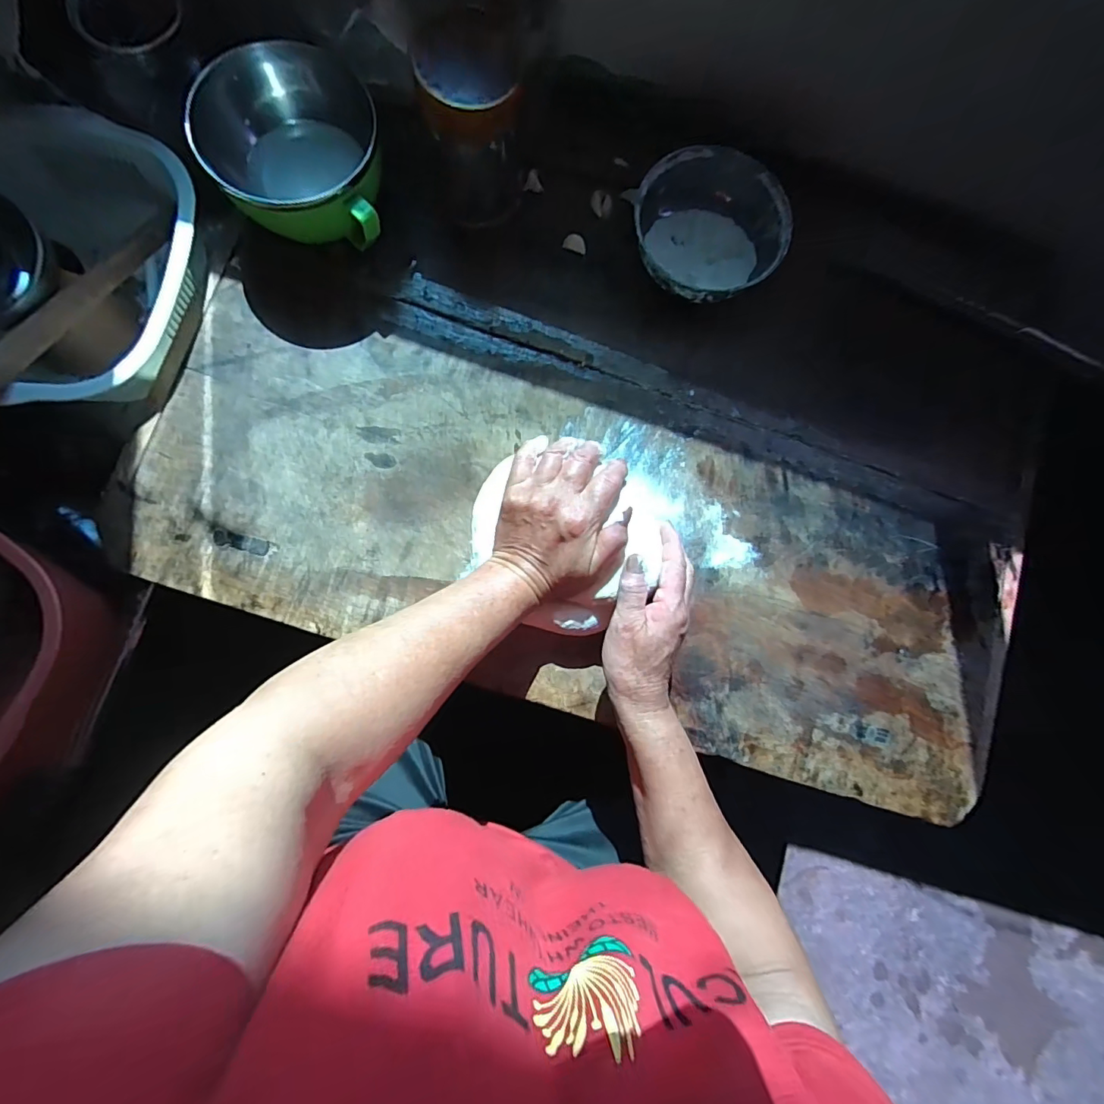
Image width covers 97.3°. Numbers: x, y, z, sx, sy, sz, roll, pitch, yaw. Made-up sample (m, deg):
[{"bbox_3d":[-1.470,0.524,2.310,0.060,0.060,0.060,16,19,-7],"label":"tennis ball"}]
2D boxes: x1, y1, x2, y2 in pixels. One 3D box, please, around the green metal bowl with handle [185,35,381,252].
[{"bbox_3d":[-0.211,-0.327,0.413,0.142,0.086,0.143,-1,83,-4],"label":"green metal bowl with handle"}]

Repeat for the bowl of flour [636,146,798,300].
[{"bbox_3d":[0.149,-0.307,0.469,0.140,0.045,0.136,1,83,-4],"label":"bowl of flour"}]

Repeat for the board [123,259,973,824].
[{"bbox_3d":[0.029,-0.027,0.447,0.765,0.012,0.325,19,82,-2],"label":"board"}]

